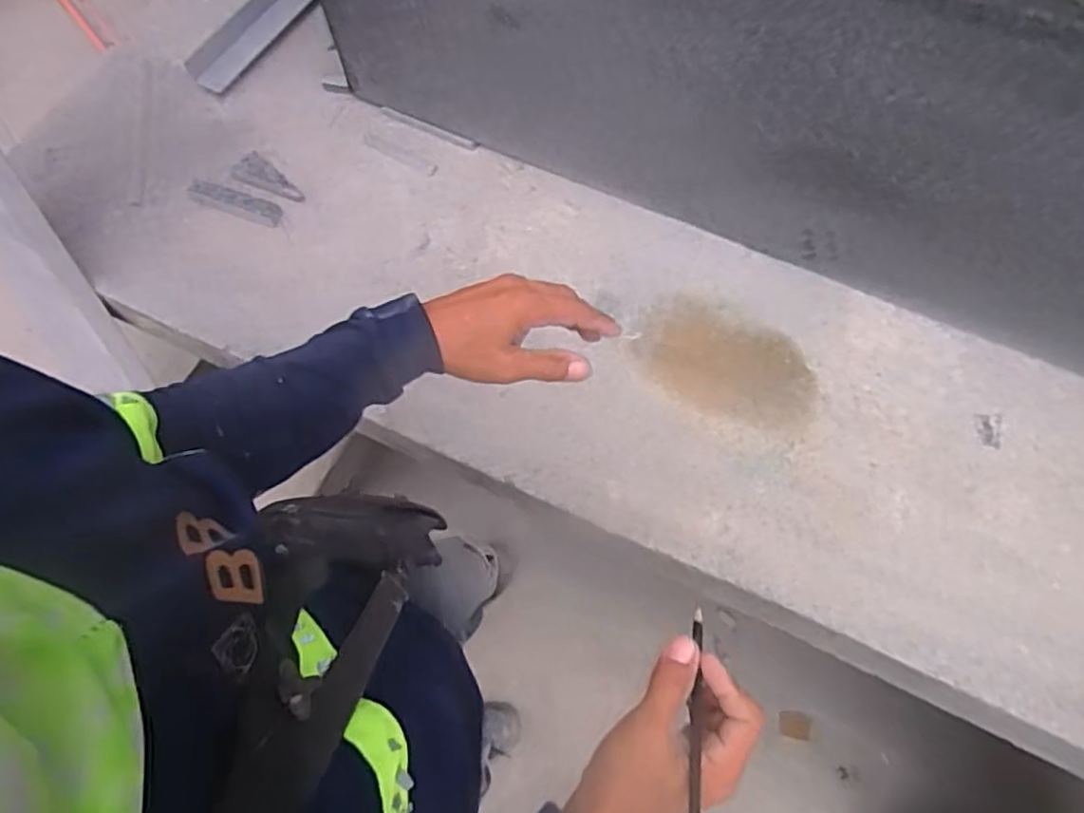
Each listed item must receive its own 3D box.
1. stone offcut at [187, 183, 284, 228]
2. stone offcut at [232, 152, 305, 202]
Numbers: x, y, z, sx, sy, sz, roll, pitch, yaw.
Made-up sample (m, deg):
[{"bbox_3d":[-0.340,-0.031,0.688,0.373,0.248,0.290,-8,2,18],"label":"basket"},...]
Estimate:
[{"bbox_3d":[-0.423,-0.278,0.946,0.143,0.019,0.031,18,70,7],"label":"stone offcut"},{"bbox_3d":[-0.375,-0.311,0.957,0.112,0.011,0.047,33,73,12],"label":"stone offcut"}]

